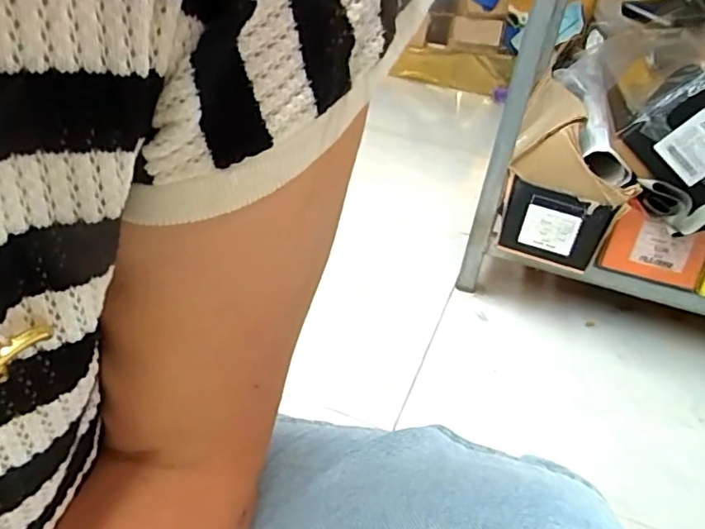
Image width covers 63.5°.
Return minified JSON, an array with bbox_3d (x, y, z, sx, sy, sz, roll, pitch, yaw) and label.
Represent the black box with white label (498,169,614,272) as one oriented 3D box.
[{"bbox_3d":[0.386,-0.073,1.122,0.196,0.141,0.054,21,32,24],"label":"black box with white label"}]

